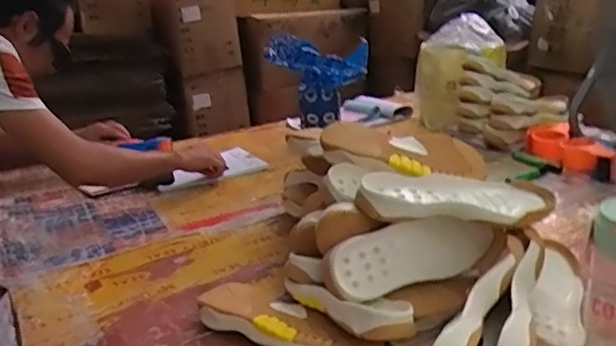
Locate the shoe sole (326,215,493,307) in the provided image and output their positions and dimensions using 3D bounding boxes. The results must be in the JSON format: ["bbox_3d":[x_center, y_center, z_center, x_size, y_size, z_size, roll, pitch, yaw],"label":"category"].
[{"bbox_3d":[0.139,0.108,0.779,0.234,0.085,0.029,-9,-3,-17],"label":"shoe sole"}]

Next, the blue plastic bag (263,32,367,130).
[{"bbox_3d":[0.026,-0.240,1.653,0.276,0.260,0.098,1,20,13],"label":"blue plastic bag"}]

